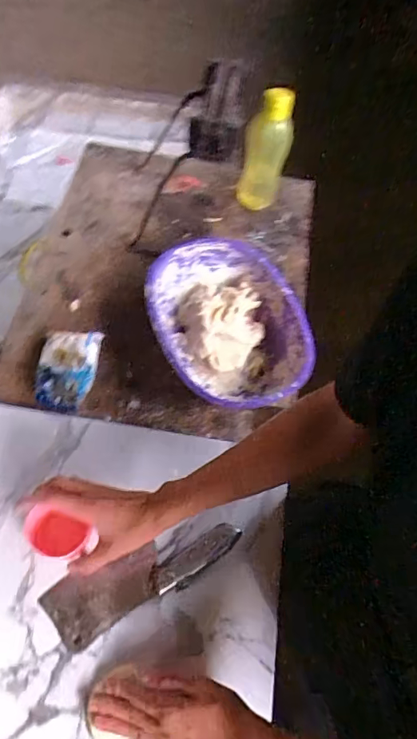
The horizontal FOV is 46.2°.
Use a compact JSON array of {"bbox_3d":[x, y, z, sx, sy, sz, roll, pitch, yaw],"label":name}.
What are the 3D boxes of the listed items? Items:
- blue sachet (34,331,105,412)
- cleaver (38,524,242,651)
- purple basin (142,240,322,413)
[{"bbox_3d":[-0.213,-0.001,0.739,0.086,0.033,0.125,8,77,-8],"label":"blue sachet"},{"bbox_3d":[-0.079,0.255,0.612,0.242,0.016,0.073,-24,63,-16],"label":"cleaver"},{"bbox_3d":[0.028,-0.065,0.772,0.227,0.073,0.302,-9,60,-8],"label":"purple basin"}]

